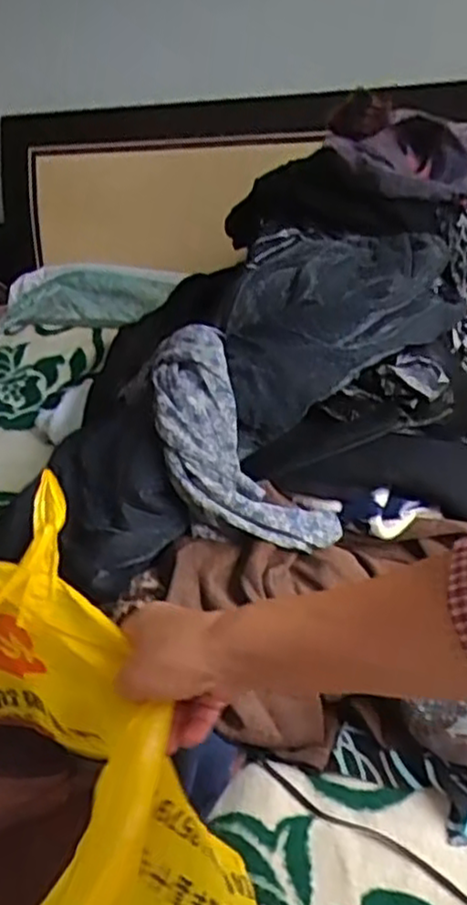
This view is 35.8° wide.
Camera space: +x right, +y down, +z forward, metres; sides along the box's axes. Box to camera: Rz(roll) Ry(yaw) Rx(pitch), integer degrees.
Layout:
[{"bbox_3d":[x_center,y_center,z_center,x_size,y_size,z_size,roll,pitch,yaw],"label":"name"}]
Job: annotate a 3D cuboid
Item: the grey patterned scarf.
[{"bbox_3d":[0.004,-0.013,0.787,0.158,0.290,0.077,-29,-5,-33],"label":"grey patterned scarf"}]

